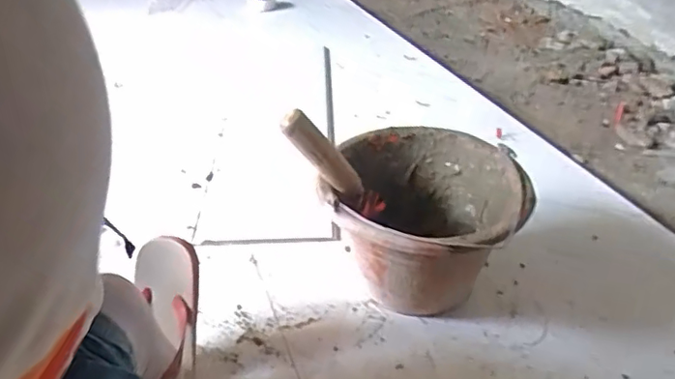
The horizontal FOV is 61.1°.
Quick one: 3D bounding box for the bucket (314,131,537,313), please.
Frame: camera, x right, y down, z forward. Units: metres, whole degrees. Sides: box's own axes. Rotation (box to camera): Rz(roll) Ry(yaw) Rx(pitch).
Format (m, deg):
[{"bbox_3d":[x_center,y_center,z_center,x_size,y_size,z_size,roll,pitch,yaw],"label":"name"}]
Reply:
[{"bbox_3d":[0.112,0.055,0.744,0.228,0.172,0.250,0,34,0],"label":"bucket"}]

